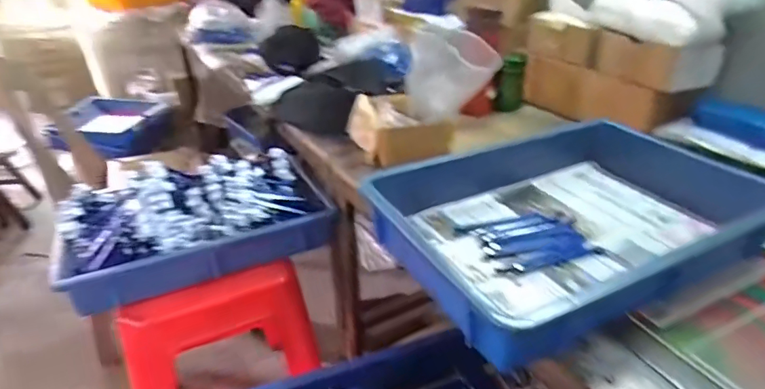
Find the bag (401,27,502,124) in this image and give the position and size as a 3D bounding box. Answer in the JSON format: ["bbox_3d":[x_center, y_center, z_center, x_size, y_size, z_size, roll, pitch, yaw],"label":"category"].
[{"bbox_3d":[0.108,-0.177,0.738,0.134,0.141,0.093,-1,29,2],"label":"bag"}]

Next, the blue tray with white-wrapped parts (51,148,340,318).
[{"bbox_3d":[-0.314,0.038,0.830,0.434,0.132,0.223,-14,31,-22],"label":"blue tray with white-wrapped parts"}]

